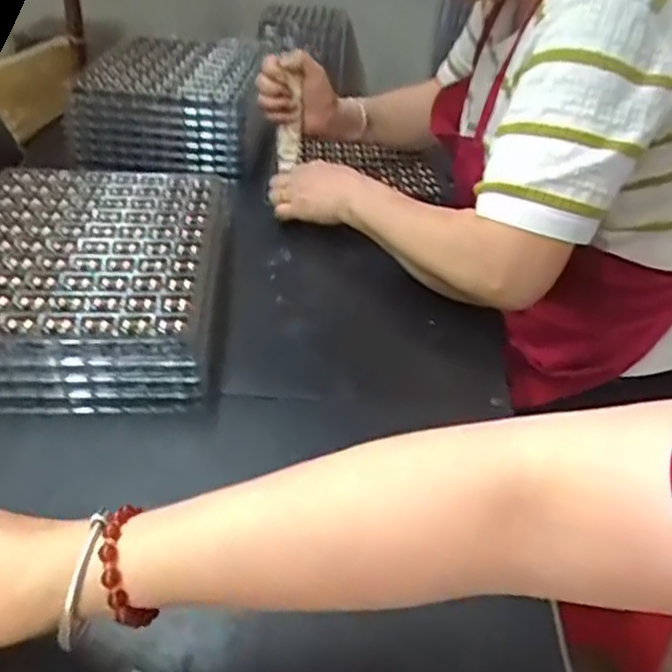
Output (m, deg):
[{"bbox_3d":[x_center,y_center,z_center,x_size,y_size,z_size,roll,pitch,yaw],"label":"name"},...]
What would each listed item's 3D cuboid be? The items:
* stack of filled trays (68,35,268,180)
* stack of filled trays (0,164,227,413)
[{"bbox_3d":[-0.240,-0.370,1.059,0.249,0.101,0.362,3,34,-4],"label":"stack of filled trays"},{"bbox_3d":[-0.238,-0.070,0.651,0.248,0.055,0.354,1,34,-7],"label":"stack of filled trays"}]

